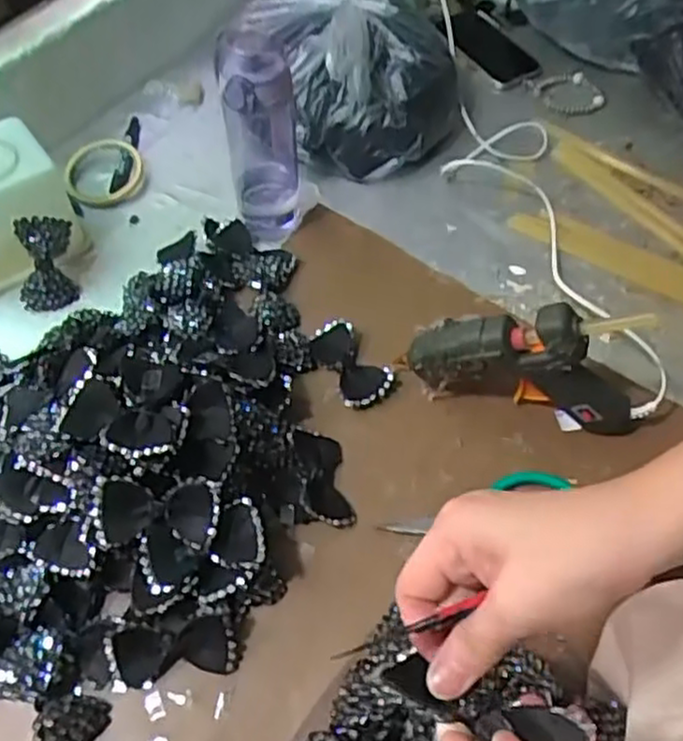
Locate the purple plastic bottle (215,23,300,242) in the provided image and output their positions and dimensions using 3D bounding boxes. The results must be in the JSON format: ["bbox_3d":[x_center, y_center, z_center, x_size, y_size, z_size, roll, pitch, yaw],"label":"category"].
[{"bbox_3d":[-0.083,-0.236,0.750,0.069,0.217,0.077,-5,57,-3],"label":"purple plastic bottle"}]

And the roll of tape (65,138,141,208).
[{"bbox_3d":[-0.277,-0.232,0.857,0.090,0.020,0.096,0,57,0],"label":"roll of tape"}]

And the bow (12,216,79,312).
[{"bbox_3d":[-0.302,-0.109,0.748,0.051,0.028,0.093,-3,98,-2],"label":"bow"}]

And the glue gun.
[{"bbox_3d":[0.167,-0.005,0.643,0.225,0.140,0.044,15,58,10],"label":"glue gun"}]

